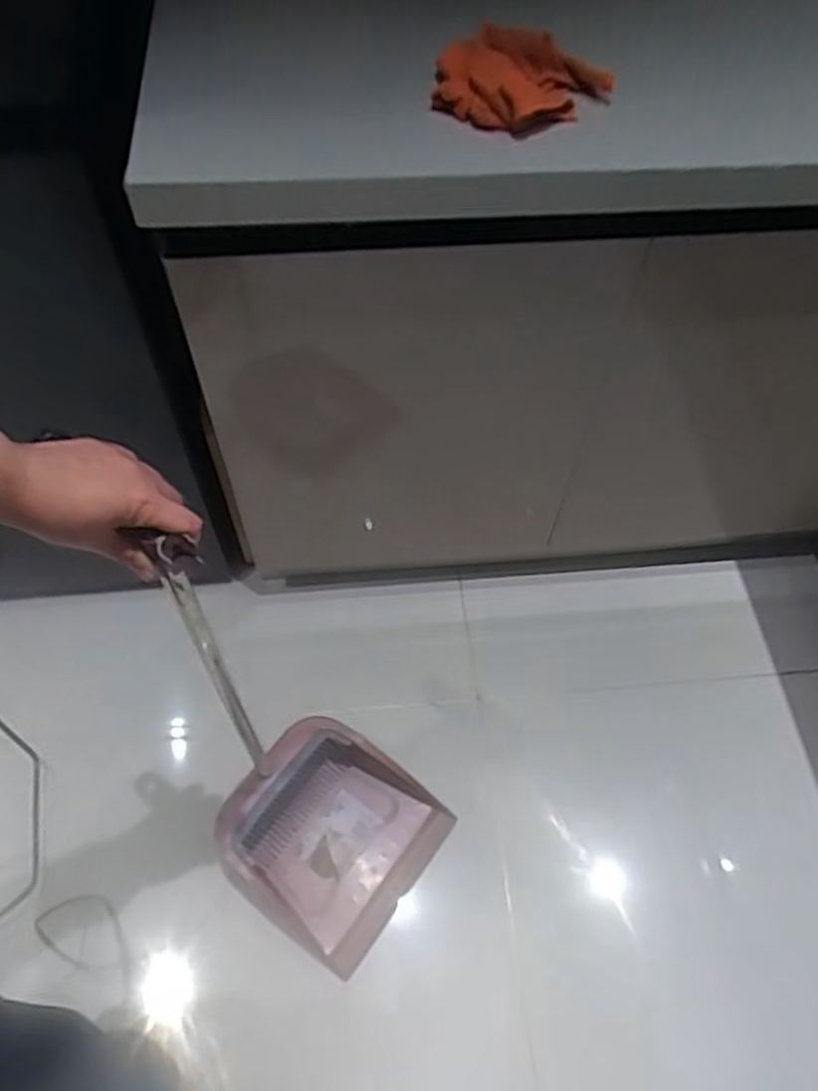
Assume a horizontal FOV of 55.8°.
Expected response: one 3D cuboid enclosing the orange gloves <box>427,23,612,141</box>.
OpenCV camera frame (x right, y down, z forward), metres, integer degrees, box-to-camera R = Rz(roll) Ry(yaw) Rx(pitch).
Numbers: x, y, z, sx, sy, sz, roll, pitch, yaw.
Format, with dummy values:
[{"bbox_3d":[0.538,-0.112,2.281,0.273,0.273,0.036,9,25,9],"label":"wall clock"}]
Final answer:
[{"bbox_3d":[0.108,-0.427,0.722,0.172,0.066,0.097,7,57,1],"label":"orange gloves"}]

